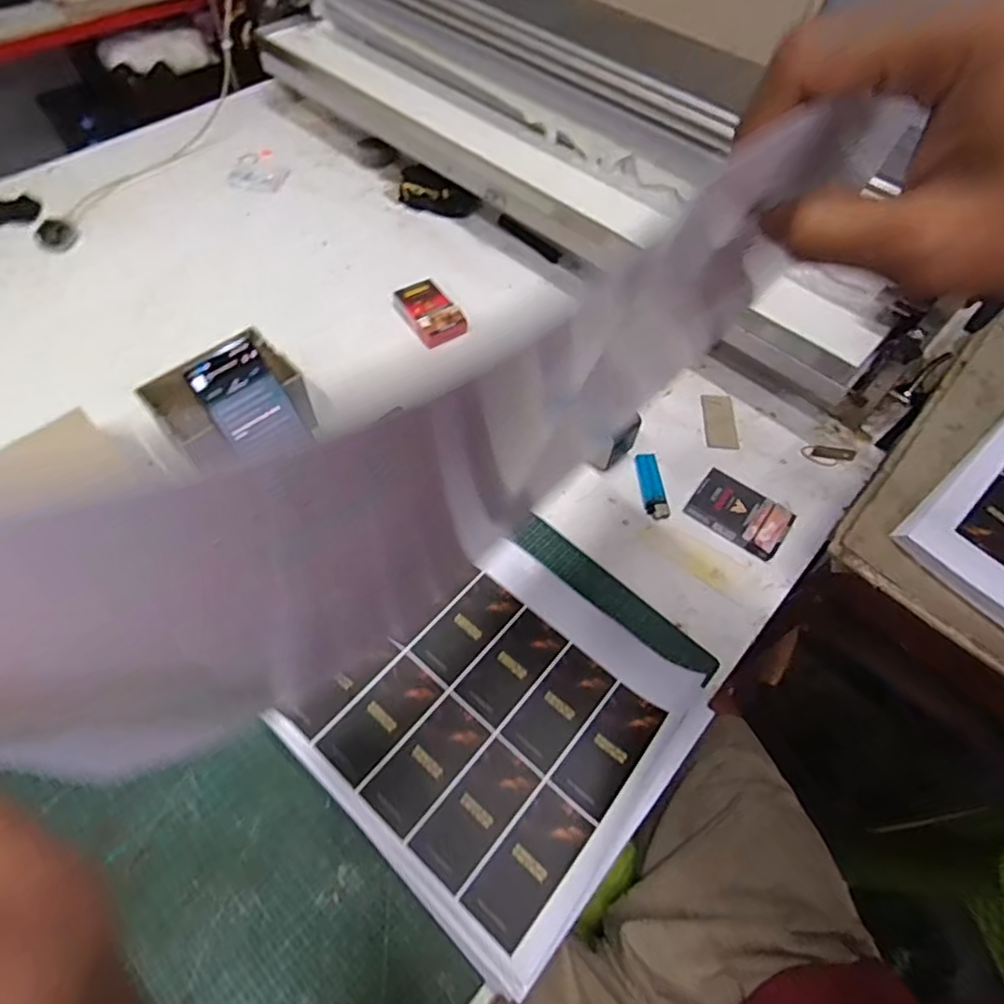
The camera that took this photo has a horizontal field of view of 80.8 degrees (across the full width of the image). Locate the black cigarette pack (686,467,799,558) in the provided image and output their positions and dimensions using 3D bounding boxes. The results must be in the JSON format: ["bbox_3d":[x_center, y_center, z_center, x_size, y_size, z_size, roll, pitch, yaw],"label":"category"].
[{"bbox_3d":[0.260,0.012,0.643,0.099,0.024,0.066,36,63,18],"label":"black cigarette pack"}]

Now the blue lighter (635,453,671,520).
[{"bbox_3d":[0.170,-0.019,0.665,0.027,0.010,0.085,0,58,-3],"label":"blue lighter"}]

